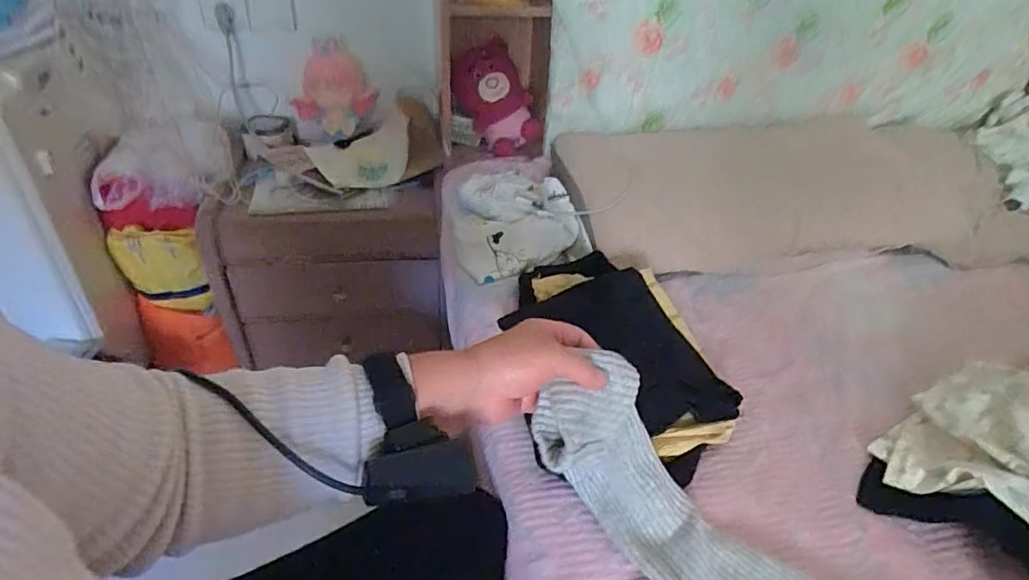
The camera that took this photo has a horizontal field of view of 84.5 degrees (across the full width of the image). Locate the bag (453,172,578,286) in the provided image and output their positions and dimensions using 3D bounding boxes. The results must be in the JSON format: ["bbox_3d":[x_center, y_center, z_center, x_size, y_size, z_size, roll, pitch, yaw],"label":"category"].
[{"bbox_3d":[-0.013,-0.132,0.948,0.197,0.076,0.263,-11,41,-19],"label":"bag"}]

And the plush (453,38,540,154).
[{"bbox_3d":[-0.039,-0.406,1.207,0.184,0.200,0.131,0,38,-5],"label":"plush"}]

